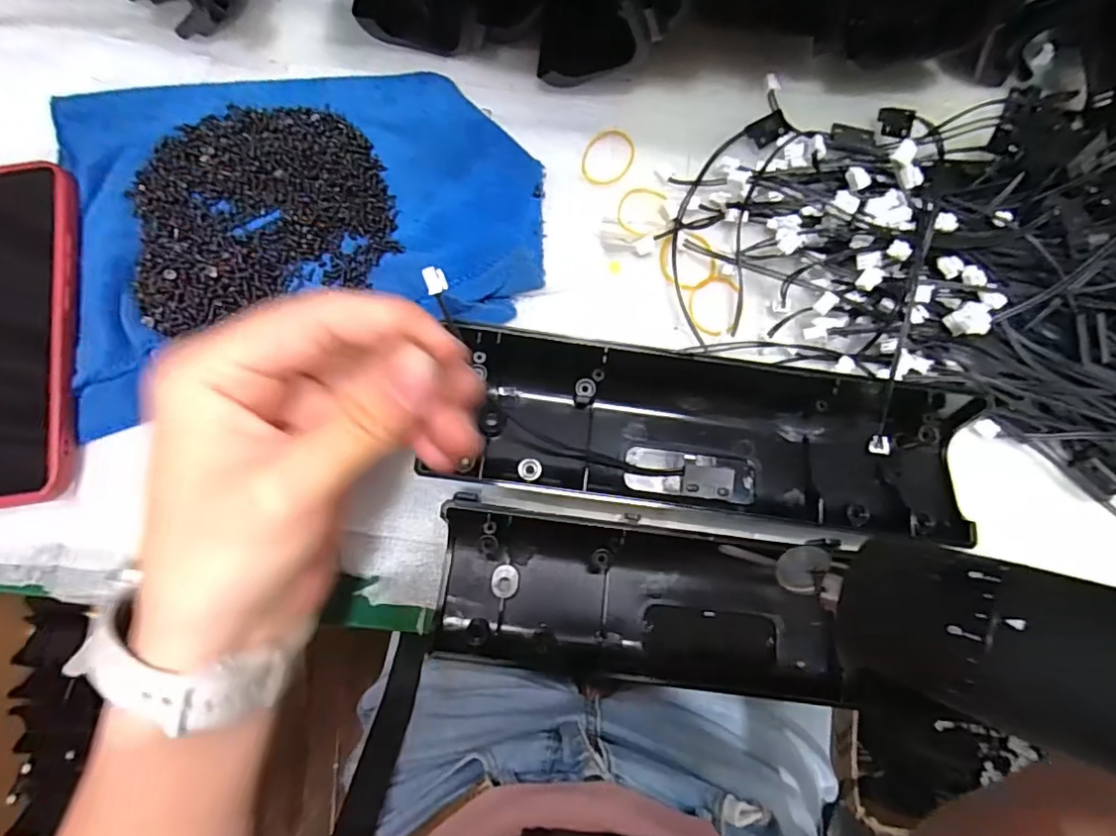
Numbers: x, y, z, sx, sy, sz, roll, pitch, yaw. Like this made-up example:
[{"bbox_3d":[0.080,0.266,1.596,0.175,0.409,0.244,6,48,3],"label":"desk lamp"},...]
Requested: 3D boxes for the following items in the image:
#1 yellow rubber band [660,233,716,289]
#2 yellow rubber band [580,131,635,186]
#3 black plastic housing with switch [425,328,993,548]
[{"bbox_3d":[0.067,-0.080,0.295,0.027,0.006,0.029,-5,92,8],"label":"yellow rubber band"},{"bbox_3d":[0.026,-0.137,0.301,0.025,0.004,0.035,23,79,3],"label":"yellow rubber band"},{"bbox_3d":[0.071,0.004,0.273,0.246,0.029,0.077,7,79,0],"label":"black plastic housing with switch"}]

